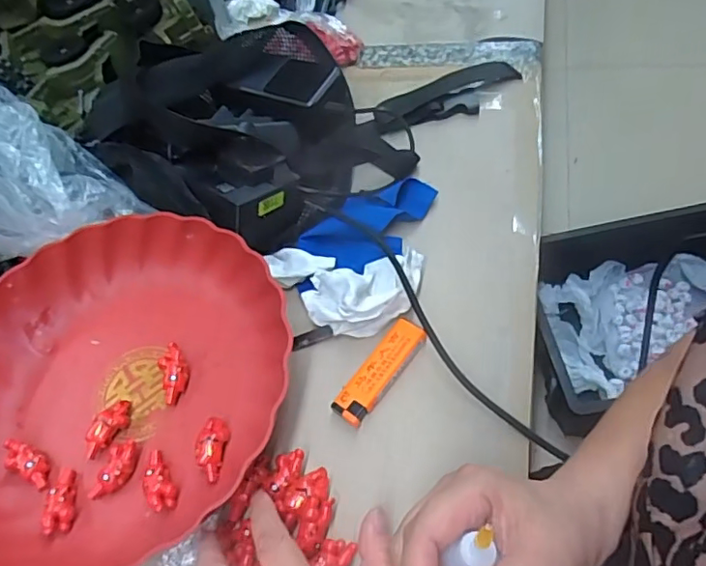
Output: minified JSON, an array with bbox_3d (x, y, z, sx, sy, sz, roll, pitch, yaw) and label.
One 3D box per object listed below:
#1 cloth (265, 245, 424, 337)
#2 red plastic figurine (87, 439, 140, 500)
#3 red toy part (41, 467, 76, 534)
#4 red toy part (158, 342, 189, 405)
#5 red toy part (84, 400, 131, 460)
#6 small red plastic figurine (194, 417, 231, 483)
[{"bbox_3d":[-0.013,0.000,0.399,0.117,0.032,0.062,6,60,15],"label":"cloth"},{"bbox_3d":[-0.155,0.123,0.358,0.019,0.010,0.039,14,62,20],"label":"red plastic figurine"},{"bbox_3d":[-0.189,0.139,0.357,0.016,0.010,0.044,-12,44,-4],"label":"red toy part"},{"bbox_3d":[-0.127,0.065,0.392,0.019,0.015,0.039,-18,56,0],"label":"red toy part"},{"bbox_3d":[-0.170,0.099,0.378,0.020,0.012,0.041,30,68,27],"label":"red toy part"},{"bbox_3d":[-0.092,0.108,0.358,0.017,0.017,0.039,2,59,14],"label":"small red plastic figurine"}]

